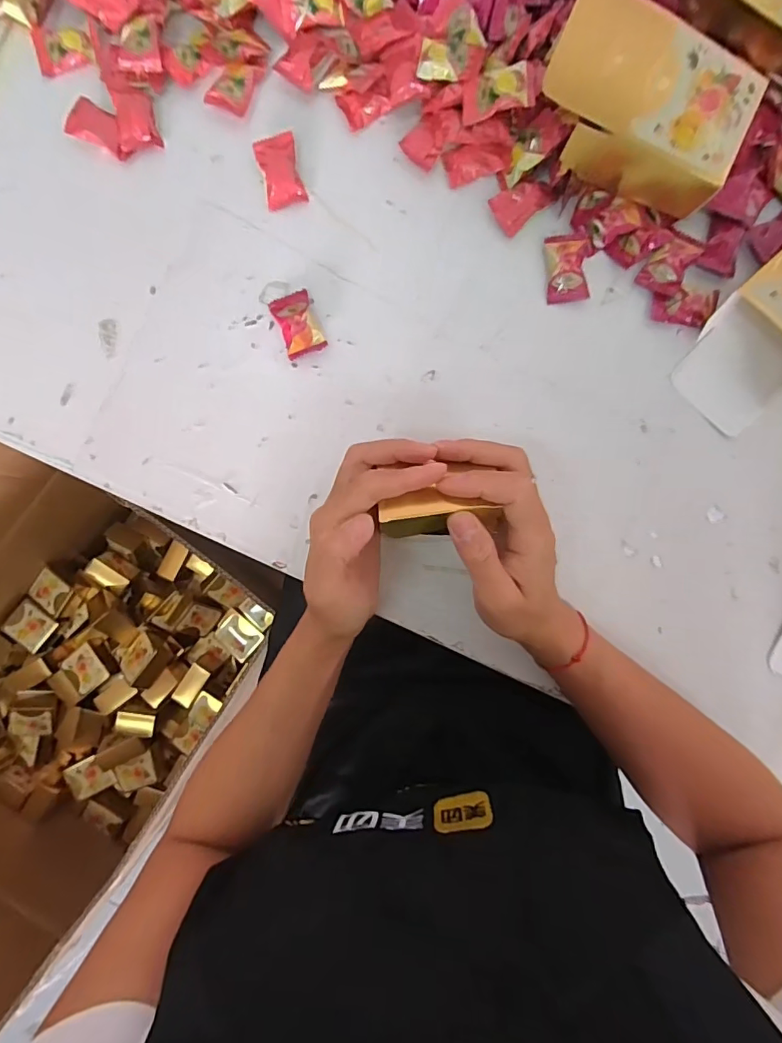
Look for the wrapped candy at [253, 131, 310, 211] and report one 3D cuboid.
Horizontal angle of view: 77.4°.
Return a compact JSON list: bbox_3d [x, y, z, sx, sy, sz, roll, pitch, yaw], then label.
[{"bbox_3d":[-0.084,-0.269,0.375,0.031,0.009,0.049,-14,89,-1],"label":"wrapped candy"}]

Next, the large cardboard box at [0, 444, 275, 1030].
[{"bbox_3d":[-0.575,0.278,0.796,0.402,0.463,0.598,36,88,0],"label":"large cardboard box"}]

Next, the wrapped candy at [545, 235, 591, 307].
[{"bbox_3d":[0.134,-0.191,0.367,0.031,0.010,0.049,-3,88,-1],"label":"wrapped candy"}]

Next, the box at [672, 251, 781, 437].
[{"bbox_3d":[0.275,-0.135,0.347,0.081,0.047,0.133,42,88,1],"label":"box"}]

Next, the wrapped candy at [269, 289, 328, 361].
[{"bbox_3d":[-0.070,-0.149,0.365,0.030,0.012,0.047,-21,89,-1],"label":"wrapped candy"}]

